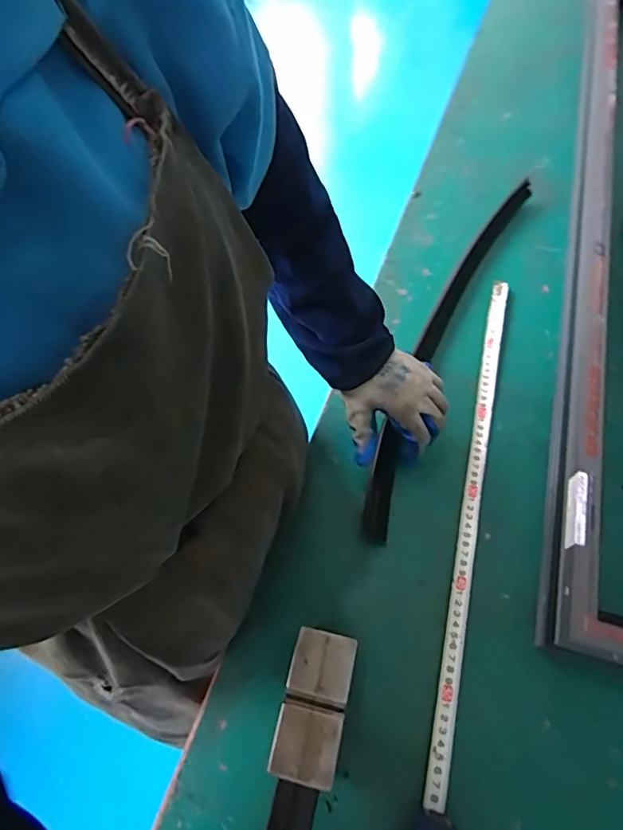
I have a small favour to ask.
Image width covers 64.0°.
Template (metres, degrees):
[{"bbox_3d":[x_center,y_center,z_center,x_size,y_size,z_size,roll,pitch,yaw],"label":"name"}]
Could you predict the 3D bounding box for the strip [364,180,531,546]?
[{"bbox_3d":[0.178,-0.103,0.640,0.057,0.040,0.563,20,63,14],"label":"strip"}]

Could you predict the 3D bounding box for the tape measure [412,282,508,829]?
[{"bbox_3d":[0.168,0.096,0.502,0.033,0.068,0.631,13,64,10],"label":"tape measure"}]

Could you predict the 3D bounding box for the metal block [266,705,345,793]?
[{"bbox_3d":[-0.005,0.254,0.383,0.049,0.007,0.050,10,62,8],"label":"metal block"}]

